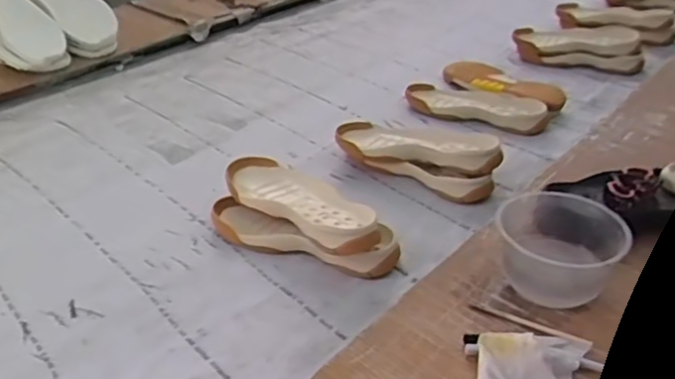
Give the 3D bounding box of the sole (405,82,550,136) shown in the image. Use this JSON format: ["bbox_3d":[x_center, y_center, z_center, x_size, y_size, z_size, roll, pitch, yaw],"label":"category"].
[{"bbox_3d":[0.239,-0.144,1.128,0.243,0.028,0.087,17,38,19],"label":"sole"}]

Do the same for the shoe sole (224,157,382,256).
[{"bbox_3d":[-0.043,0.011,0.828,0.238,0.032,0.094,31,44,34],"label":"shoe sole"}]

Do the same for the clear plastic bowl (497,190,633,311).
[{"bbox_3d":[0.240,0.062,0.711,0.123,0.071,0.111,25,41,28],"label":"clear plastic bowl"}]

